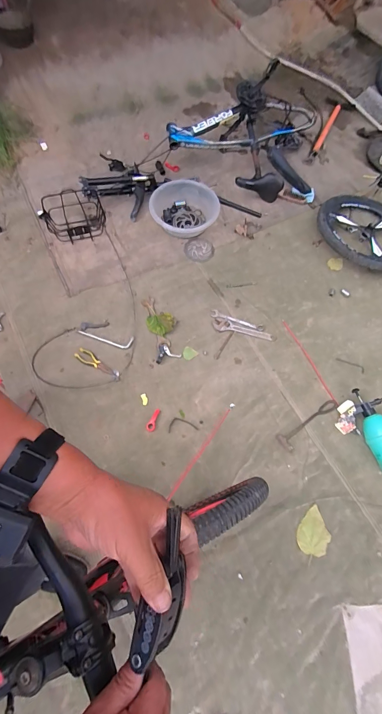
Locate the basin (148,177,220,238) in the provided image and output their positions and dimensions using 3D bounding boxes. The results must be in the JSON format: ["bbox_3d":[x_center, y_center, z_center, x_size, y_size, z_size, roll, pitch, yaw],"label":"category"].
[{"bbox_3d":[-0.038,-0.767,1.614,0.323,0.095,0.354,1,68,-3],"label":"basin"}]

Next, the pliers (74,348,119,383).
[{"bbox_3d":[-0.394,0.034,1.317,0.221,0.021,0.058,33,69,9],"label":"pliers"}]

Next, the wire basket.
[{"bbox_3d":[-0.600,-0.726,1.587,0.310,0.126,0.263,-25,72,-13],"label":"wire basket"}]

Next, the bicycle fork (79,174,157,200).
[{"bbox_3d":[-0.378,-0.904,1.649,0.383,0.107,0.090,-11,69,-6],"label":"bicycle fork"}]

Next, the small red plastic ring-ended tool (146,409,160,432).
[{"bbox_3d":[-0.146,0.254,1.250,0.041,0.009,0.093,26,68,7],"label":"small red plastic ring-ended tool"}]

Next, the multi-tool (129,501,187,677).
[{"bbox_3d":[-0.023,0.211,0.297,0.039,0.034,0.124,13,71,3],"label":"multi-tool"}]

